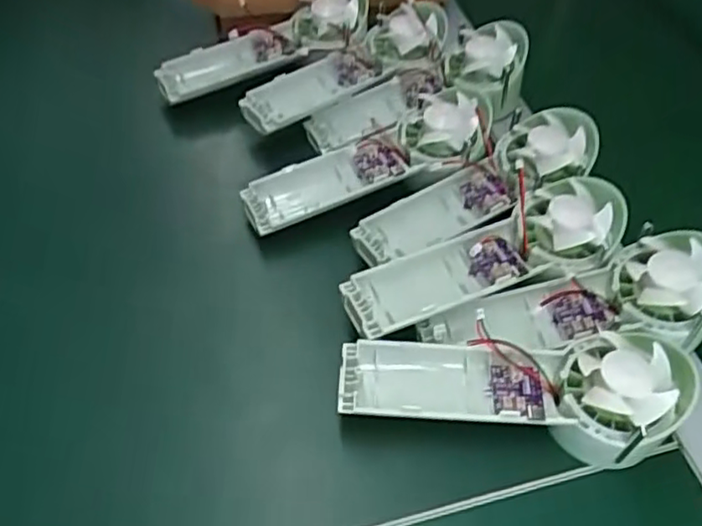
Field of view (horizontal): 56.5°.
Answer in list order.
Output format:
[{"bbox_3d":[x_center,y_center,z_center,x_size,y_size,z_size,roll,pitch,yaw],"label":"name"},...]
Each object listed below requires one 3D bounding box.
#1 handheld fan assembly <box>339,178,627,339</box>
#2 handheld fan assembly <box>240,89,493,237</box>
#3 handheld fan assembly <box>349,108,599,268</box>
[{"bbox_3d":[0.079,-0.004,0.387,0.173,0.042,0.060,-16,54,-17],"label":"handheld fan assembly"},{"bbox_3d":[0.012,-0.070,0.440,0.171,0.028,0.055,-24,55,-4],"label":"handheld fan assembly"},{"bbox_3d":[0.084,-0.051,0.417,0.173,0.039,0.058,-25,57,-23],"label":"handheld fan assembly"}]

